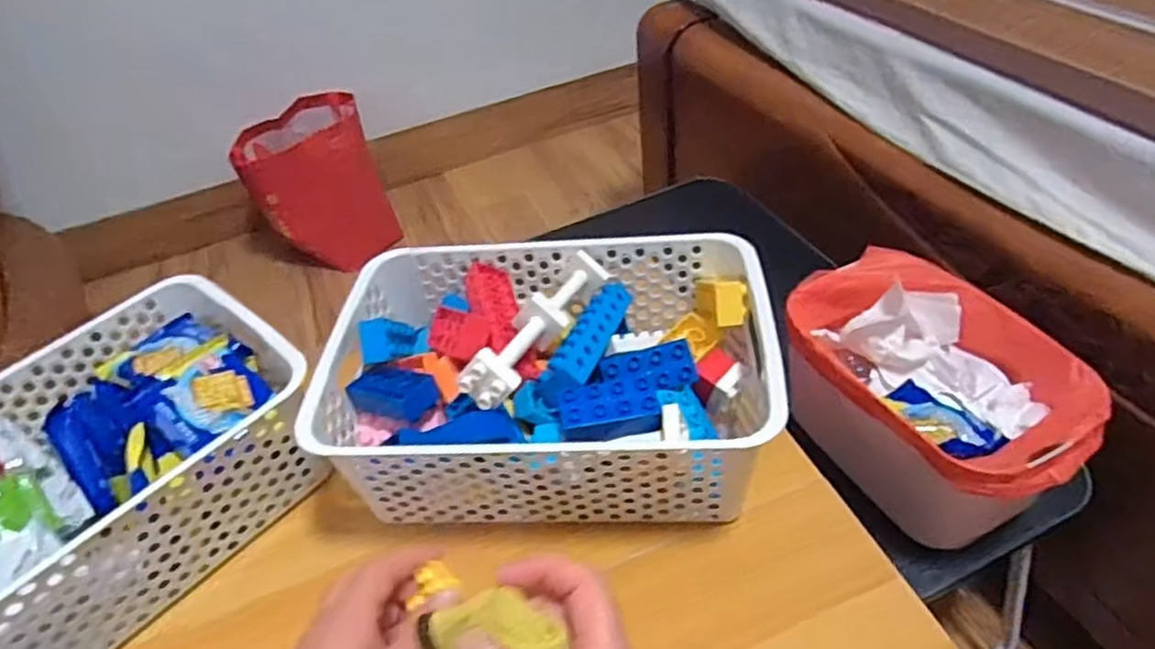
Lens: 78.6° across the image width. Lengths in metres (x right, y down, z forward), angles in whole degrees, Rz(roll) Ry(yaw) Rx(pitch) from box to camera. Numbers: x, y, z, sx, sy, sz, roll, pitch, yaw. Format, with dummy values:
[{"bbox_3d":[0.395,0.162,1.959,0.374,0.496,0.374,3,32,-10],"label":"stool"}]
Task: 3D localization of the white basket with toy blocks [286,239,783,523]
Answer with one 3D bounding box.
[{"bbox_3d":[-0.019,0.031,0.520,0.300,0.117,0.197,-1,43,6],"label":"white basket with toy blocks"}]

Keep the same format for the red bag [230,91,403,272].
[{"bbox_3d":[-0.579,-0.309,1.576,0.274,0.267,0.283,-23,45,-16],"label":"red bag"}]

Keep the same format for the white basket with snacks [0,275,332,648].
[{"bbox_3d":[-0.349,0.108,0.493,0.210,0.109,0.301,30,54,33],"label":"white basket with snacks"}]

